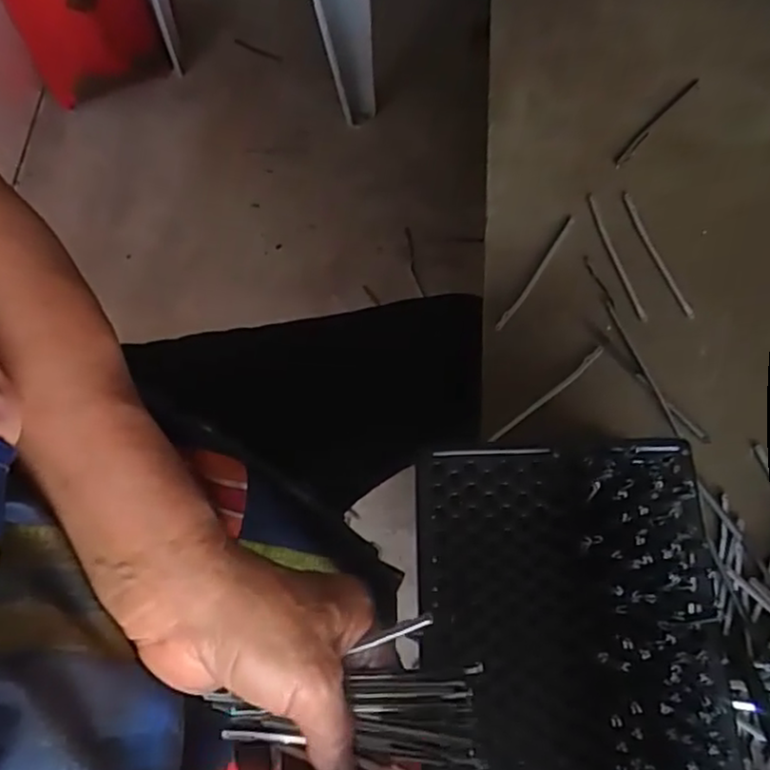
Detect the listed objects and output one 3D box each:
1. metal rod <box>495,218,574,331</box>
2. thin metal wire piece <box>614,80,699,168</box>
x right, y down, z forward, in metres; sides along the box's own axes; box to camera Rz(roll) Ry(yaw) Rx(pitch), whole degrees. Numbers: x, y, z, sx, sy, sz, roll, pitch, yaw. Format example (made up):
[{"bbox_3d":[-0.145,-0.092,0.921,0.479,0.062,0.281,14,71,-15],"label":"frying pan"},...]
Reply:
[{"bbox_3d":[0.111,-0.082,0.488,0.007,0.004,0.108,32,73,14],"label":"metal rod"},{"bbox_3d":[0.216,-0.211,0.531,0.008,0.004,0.116,38,75,16],"label":"thin metal wire piece"}]

